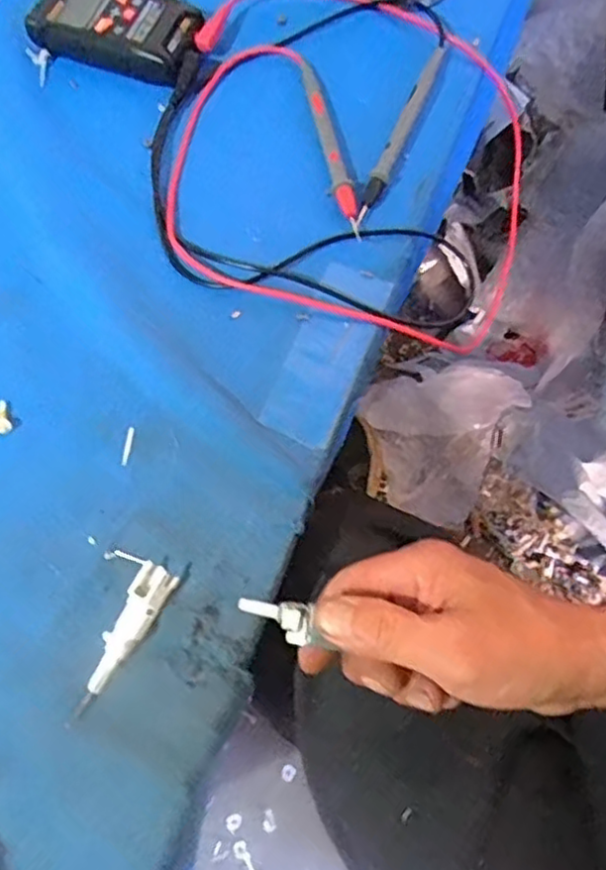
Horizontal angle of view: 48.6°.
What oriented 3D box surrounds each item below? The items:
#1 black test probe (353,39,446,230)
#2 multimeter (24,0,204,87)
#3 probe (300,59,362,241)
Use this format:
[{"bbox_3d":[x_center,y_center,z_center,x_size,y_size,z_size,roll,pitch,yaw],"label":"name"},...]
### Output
[{"bbox_3d":[0.064,-0.199,0.432,0.013,0.014,0.139,22,74,9],"label":"black test probe"},{"bbox_3d":[-0.128,-0.283,0.465,0.113,0.024,0.058,20,74,9],"label":"multimeter"},{"bbox_3d":[0.019,-0.191,0.436,0.016,0.011,0.144,-13,72,-2],"label":"probe"}]

